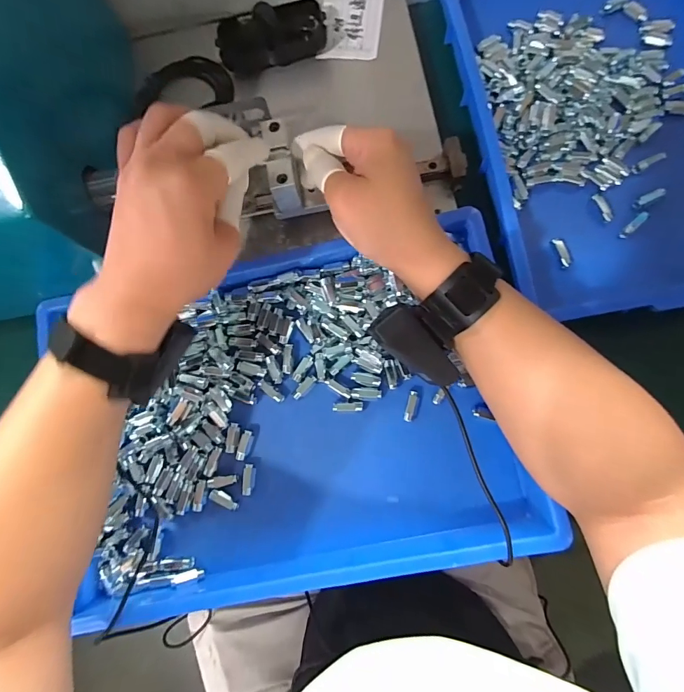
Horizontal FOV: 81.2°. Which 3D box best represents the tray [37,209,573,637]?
[{"bbox_3d":[-0.069,0.065,0.348,0.397,0.071,0.300,-12,84,1],"label":"tray"}]

